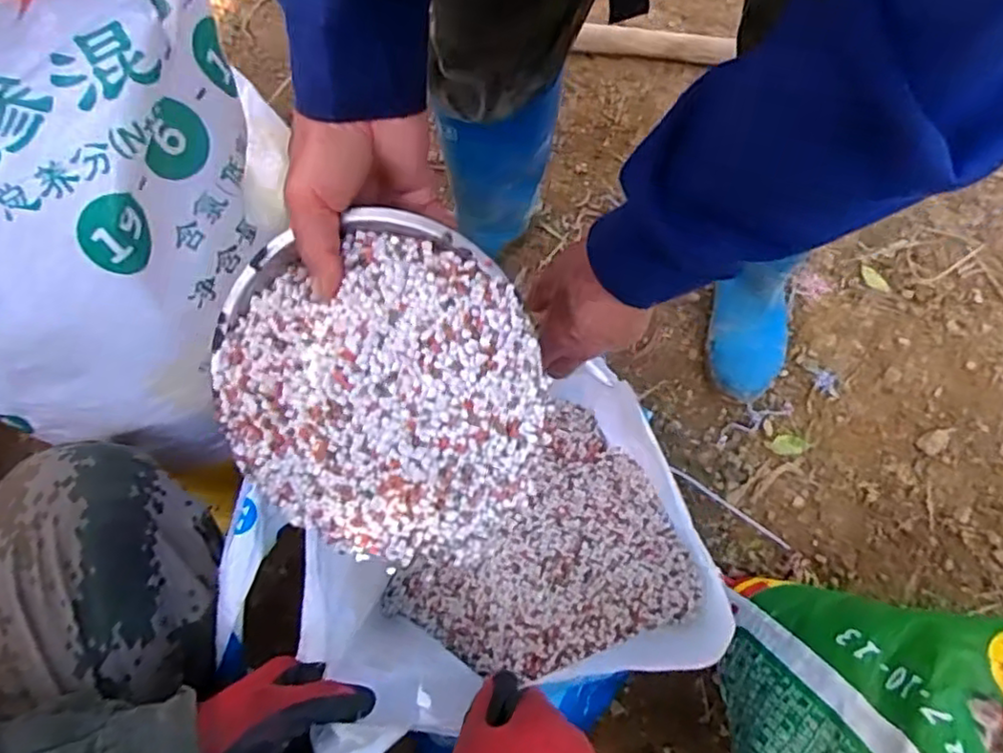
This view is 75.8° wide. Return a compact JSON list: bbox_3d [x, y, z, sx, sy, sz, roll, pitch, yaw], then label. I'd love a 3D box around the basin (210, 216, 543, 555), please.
[{"bbox_3d":[-0.062,0.008,0.379,0.173,0.085,0.182,-21,91,8],"label":"basin"}]

